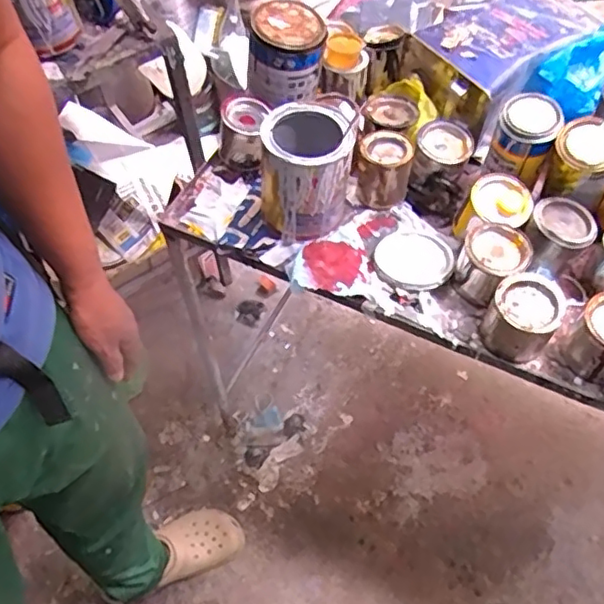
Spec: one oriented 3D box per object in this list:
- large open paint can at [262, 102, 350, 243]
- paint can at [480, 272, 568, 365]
[{"bbox_3d":[0.003,-0.160,0.737,0.103,0.130,0.118,-6,58,1],"label":"large open paint can"},{"bbox_3d":[0.243,0.018,0.663,0.070,0.065,0.078,30,65,21],"label":"paint can"}]

